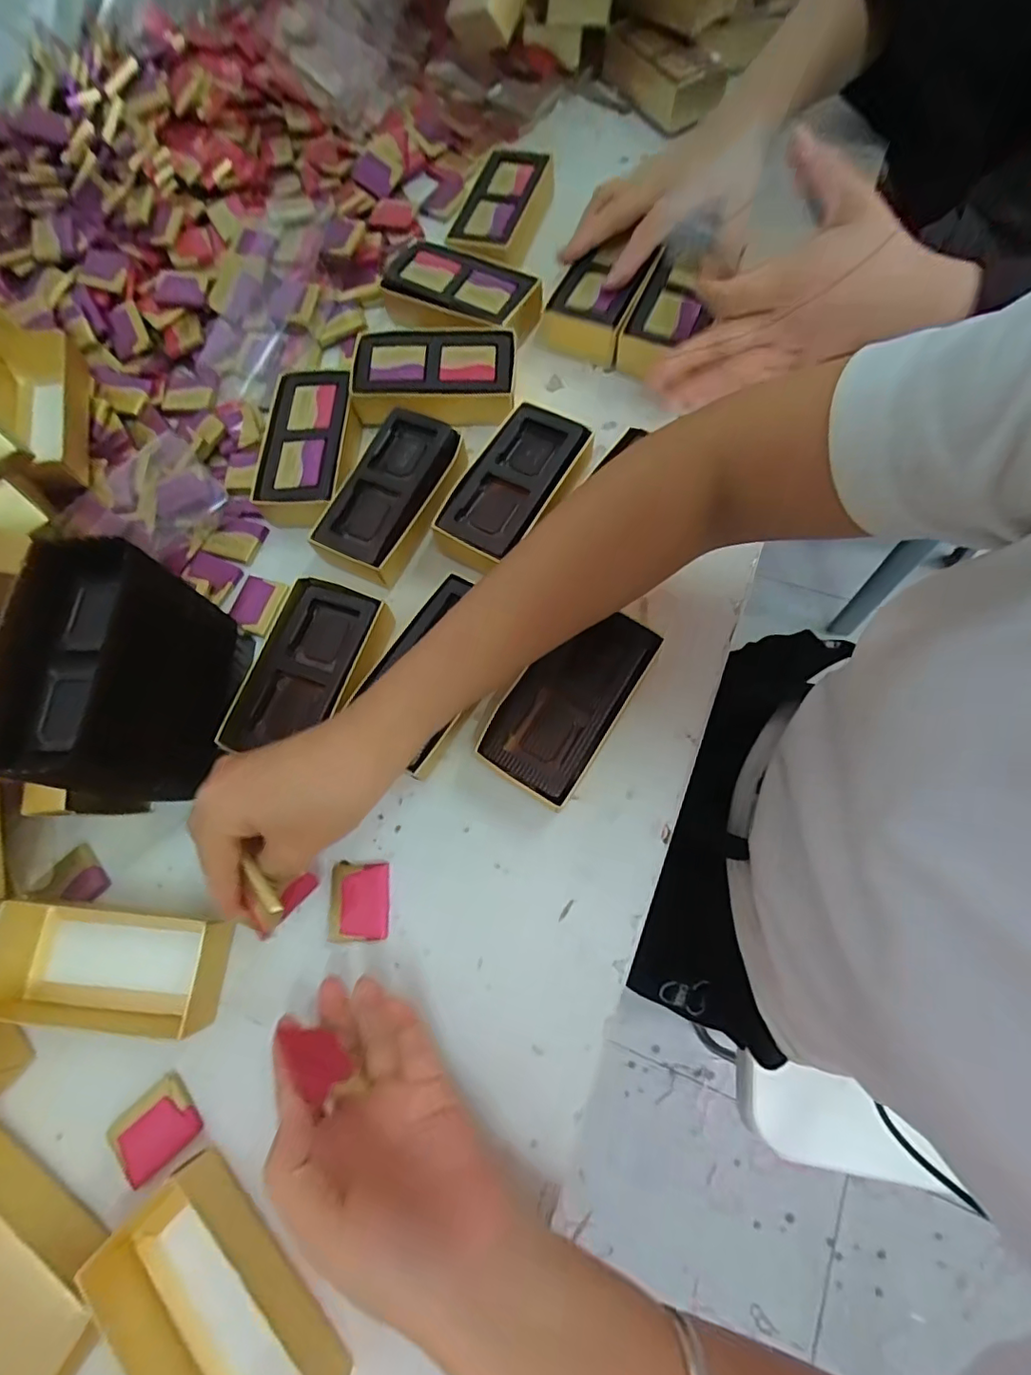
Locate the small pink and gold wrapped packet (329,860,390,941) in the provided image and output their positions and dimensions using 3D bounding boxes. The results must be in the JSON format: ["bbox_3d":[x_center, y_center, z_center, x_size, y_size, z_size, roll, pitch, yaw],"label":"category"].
[{"bbox_3d":[-0.087,0.119,0.312,0.031,0.006,0.041,-4,71,4],"label":"small pink and gold wrapped packet"}]

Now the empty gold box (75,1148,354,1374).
[{"bbox_3d":[-0.132,0.280,0.247,0.061,0.029,0.115,-43,72,-9],"label":"empty gold box"}]

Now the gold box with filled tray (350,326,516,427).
[{"bbox_3d":[-0.058,-0.228,0.410,0.114,0.032,0.065,-5,72,1],"label":"gold box with filled tray"}]

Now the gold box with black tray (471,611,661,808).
[{"bbox_3d":[0.031,0.008,0.324,0.059,0.034,0.113,30,76,14],"label":"gold box with black tray"}]

